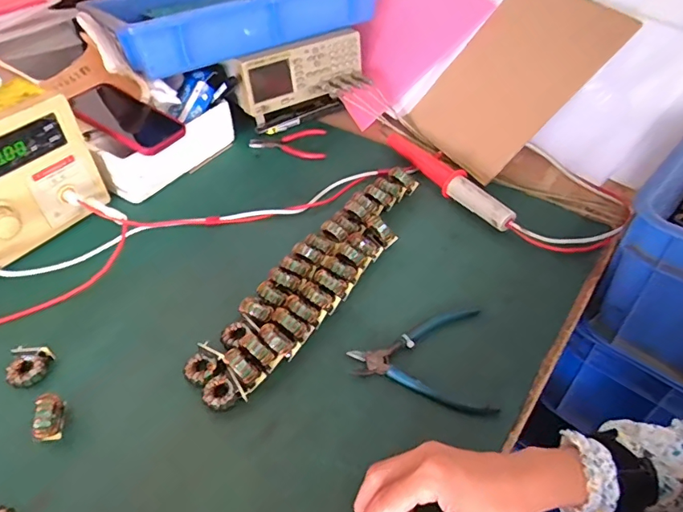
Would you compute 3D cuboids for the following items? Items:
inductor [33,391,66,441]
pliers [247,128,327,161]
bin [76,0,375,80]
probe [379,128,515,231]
[{"bbox_3d":[-0.266,0.148,0.443,0.016,0.039,0.042,-3,45,-3],"label":"inductor"},{"bbox_3d":[-0.088,-0.183,0.787,0.123,0.019,0.065,0,45,1],"label":"pliers"},{"bbox_3d":[-0.183,-0.412,0.803,0.405,0.101,0.279,-26,50,-23],"label":"bin"},{"bbox_3d":[0.145,-0.120,0.701,0.035,0.031,0.267,-21,49,-19],"label":"probe"}]

